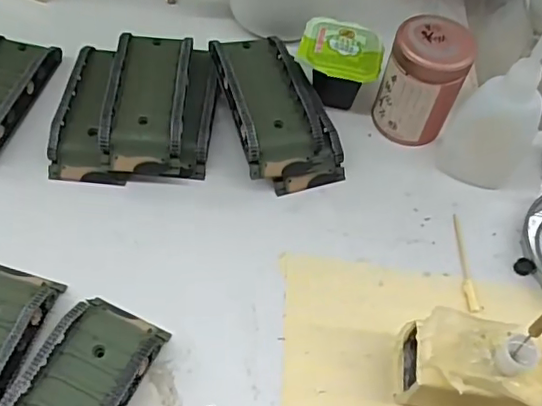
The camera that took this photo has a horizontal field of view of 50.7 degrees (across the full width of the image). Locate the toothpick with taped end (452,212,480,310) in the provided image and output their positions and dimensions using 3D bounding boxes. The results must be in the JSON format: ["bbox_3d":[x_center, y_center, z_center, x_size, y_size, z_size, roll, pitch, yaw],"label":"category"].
[{"bbox_3d":[0.104,0.031,0.309,0.006,0.004,0.058,2,57,-4],"label":"toothpick with taped end"}]

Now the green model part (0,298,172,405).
[{"bbox_3d":[-0.087,0.087,0.247,0.046,0.020,0.096,24,58,10],"label":"green model part"}]

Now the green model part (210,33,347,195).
[{"bbox_3d":[0.001,-0.055,0.339,0.056,0.035,0.097,-17,60,-15],"label":"green model part"}]

